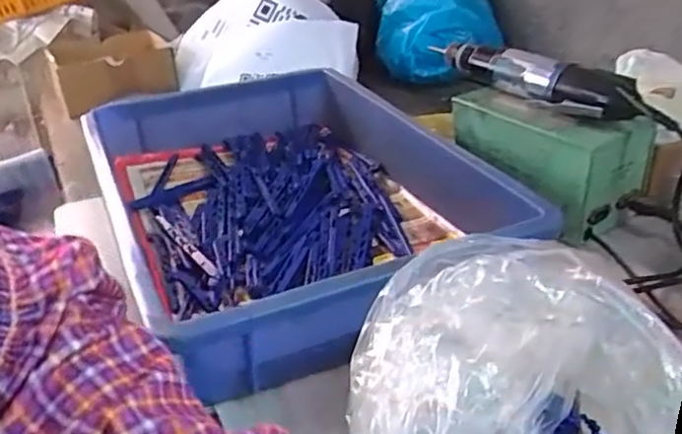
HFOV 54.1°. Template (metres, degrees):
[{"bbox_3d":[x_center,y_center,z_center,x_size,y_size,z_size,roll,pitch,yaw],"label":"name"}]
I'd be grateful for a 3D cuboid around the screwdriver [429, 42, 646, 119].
[{"bbox_3d":[0.174,-0.135,0.632,0.031,0.032,0.247,-23,35,-31],"label":"screwdriver"}]

